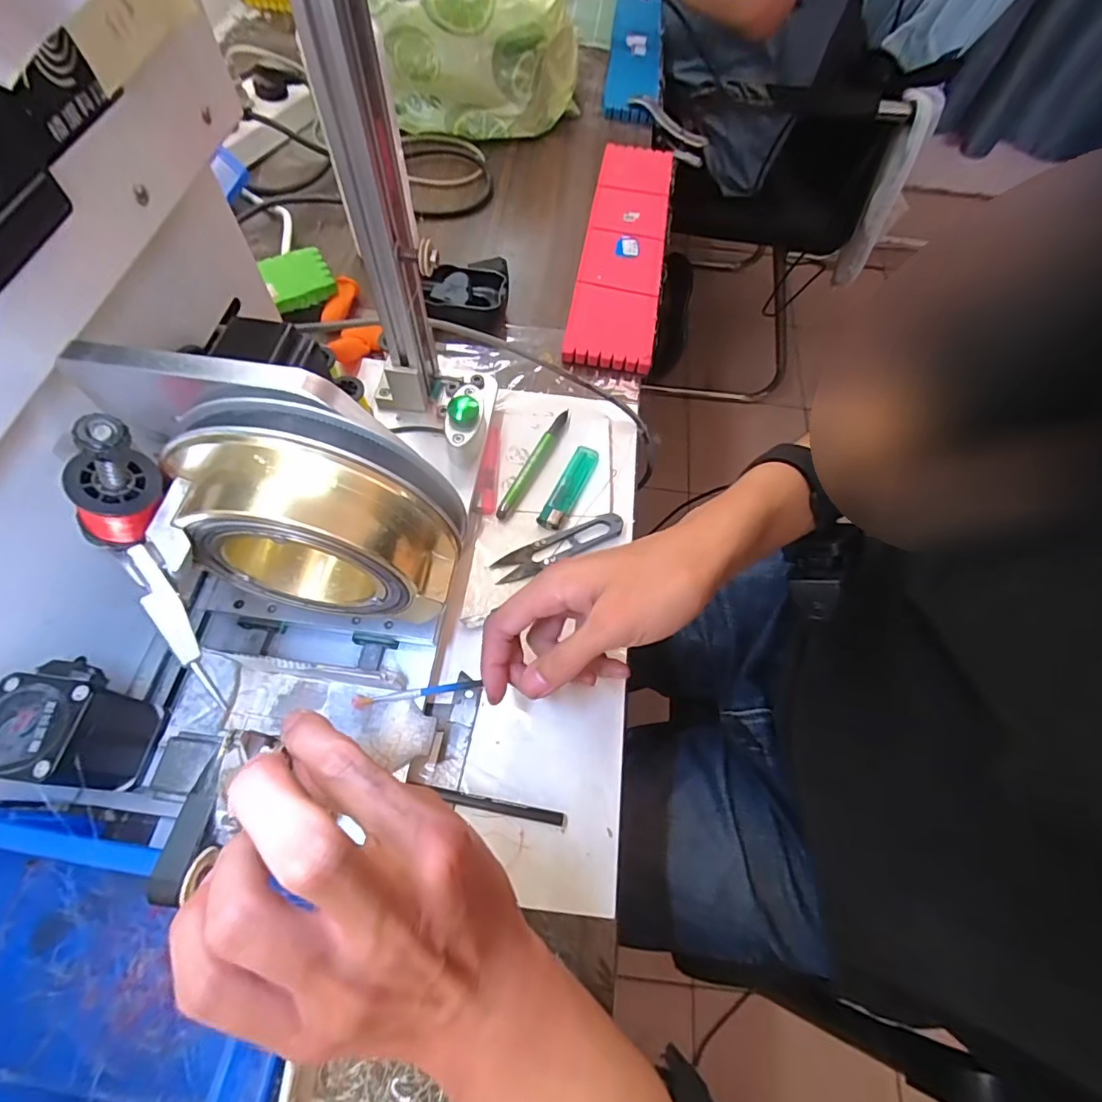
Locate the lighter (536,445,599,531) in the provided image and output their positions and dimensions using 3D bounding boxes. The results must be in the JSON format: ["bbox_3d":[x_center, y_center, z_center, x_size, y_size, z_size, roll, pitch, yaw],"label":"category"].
[{"bbox_3d":[0.015,-0.051,0.426,0.019,0.008,0.081,24,64,9],"label":"lighter"}]

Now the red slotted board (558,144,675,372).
[{"bbox_3d":[0.076,-0.316,0.559,0.080,0.020,0.329,9,63,1],"label":"red slotted board"}]

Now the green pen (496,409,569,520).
[{"bbox_3d":[-0.012,-0.073,0.436,0.013,0.013,0.117,24,64,9],"label":"green pen"}]

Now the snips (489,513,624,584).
[{"bbox_3d":[0.006,-0.003,0.403,0.102,0.009,0.022,-24,67,-14],"label":"snips"}]

